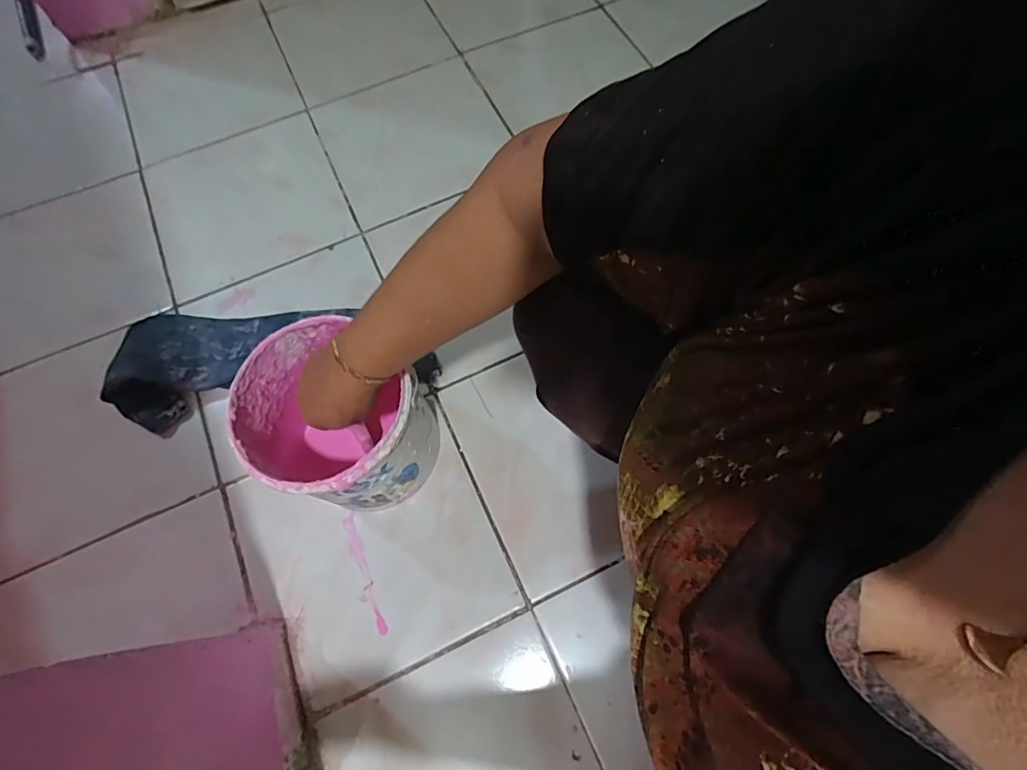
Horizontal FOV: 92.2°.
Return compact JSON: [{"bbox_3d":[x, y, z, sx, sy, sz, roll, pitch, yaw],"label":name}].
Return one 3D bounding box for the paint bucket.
[{"bbox_3d":[-0.191,0.044,0.574,0.177,0.188,0.182,0,70,1],"label":"paint bucket"}]

